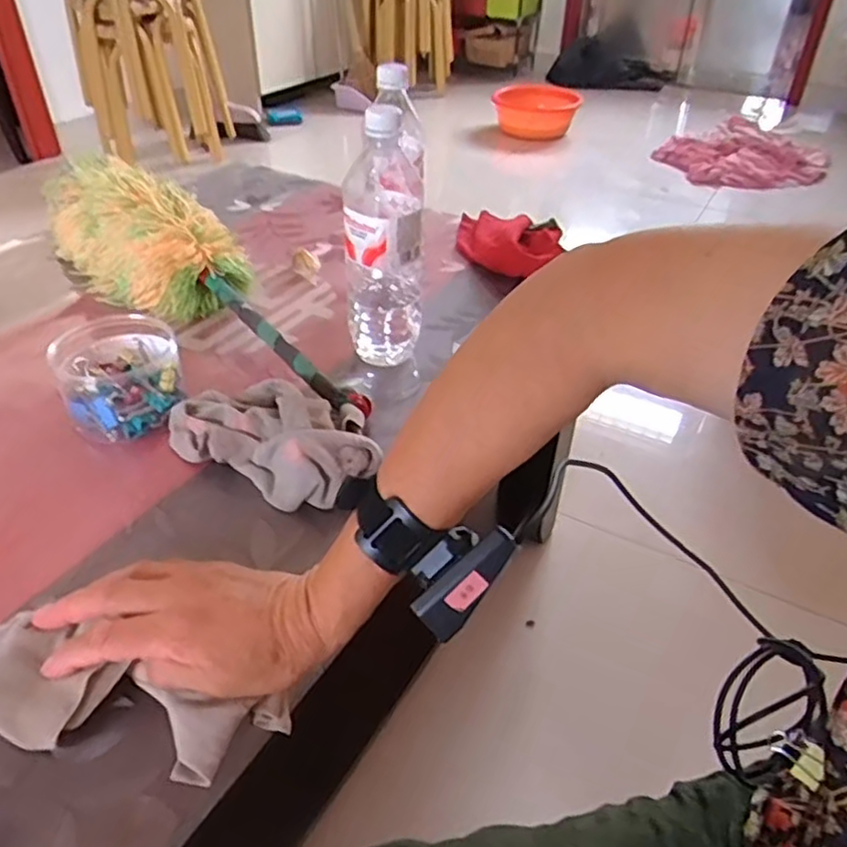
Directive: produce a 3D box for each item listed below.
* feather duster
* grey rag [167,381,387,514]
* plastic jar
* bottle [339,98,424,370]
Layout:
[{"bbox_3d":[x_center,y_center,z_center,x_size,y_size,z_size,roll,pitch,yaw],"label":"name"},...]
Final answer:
[{"bbox_3d":[-0.240,-0.164,0.723,0.581,0.103,0.122,28,46,31],"label":"feather duster"},{"bbox_3d":[-0.118,0.012,0.547,0.163,0.049,0.086,21,42,24],"label":"grey rag"},{"bbox_3d":[-0.262,-0.044,0.589,0.095,0.071,0.103,0,38,0],"label":"plastic jar"},{"bbox_3d":[-0.034,-0.157,0.615,0.068,0.233,0.074,-2,38,-3],"label":"bottle"}]

